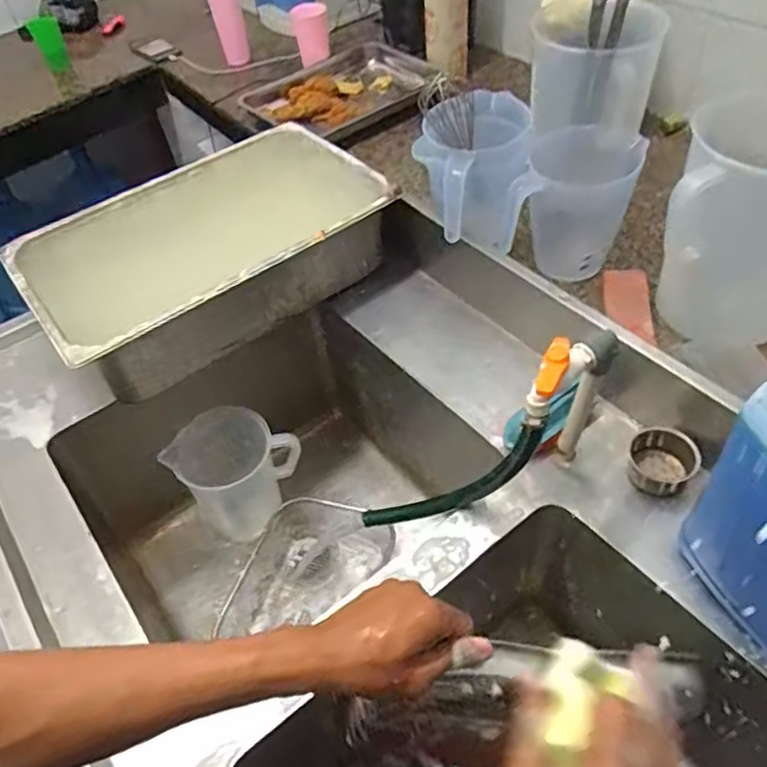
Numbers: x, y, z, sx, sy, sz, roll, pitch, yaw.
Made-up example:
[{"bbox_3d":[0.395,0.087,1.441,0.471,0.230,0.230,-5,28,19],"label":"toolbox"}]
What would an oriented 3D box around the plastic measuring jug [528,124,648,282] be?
[{"bbox_3d":[0.286,-0.263,0.939,0.136,0.167,0.142,6,50,12],"label":"plastic measuring jug"}]

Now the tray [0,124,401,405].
[{"bbox_3d":[-0.260,-0.192,0.985,0.507,0.141,0.309,-32,53,-20],"label":"tray"}]

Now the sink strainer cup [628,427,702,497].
[{"bbox_3d":[0.322,0.090,0.748,0.069,0.042,0.067,-3,49,4],"label":"sink strainer cup"}]

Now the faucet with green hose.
[{"bbox_3d":[0.102,0.080,0.702,0.109,0.371,0.090,20,49,-10],"label":"faucet with green hose"}]

